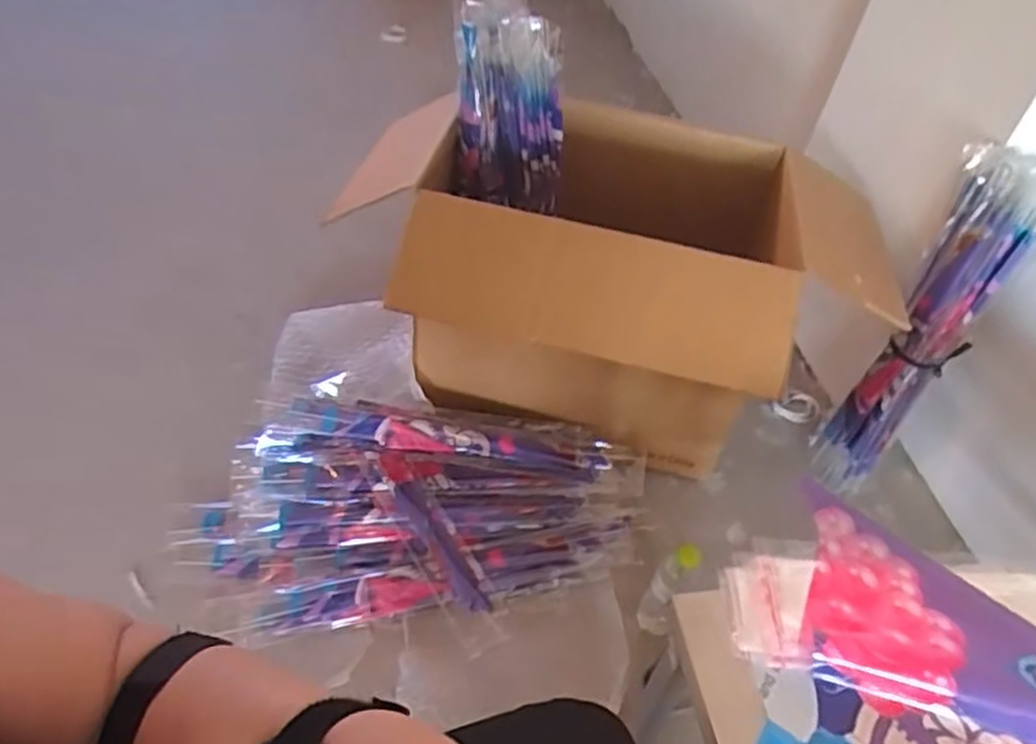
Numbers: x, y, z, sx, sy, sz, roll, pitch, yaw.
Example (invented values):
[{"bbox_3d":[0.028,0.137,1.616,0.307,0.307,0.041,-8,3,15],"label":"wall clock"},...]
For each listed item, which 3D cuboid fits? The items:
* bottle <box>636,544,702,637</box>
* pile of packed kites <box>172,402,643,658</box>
[{"bbox_3d":[0.232,0.334,1.144,0.065,0.208,0.052,22,48,14],"label":"bottle"},{"bbox_3d":[-0.169,0.247,1.281,0.759,0.105,0.452,8,46,0],"label":"pile of packed kites"}]

